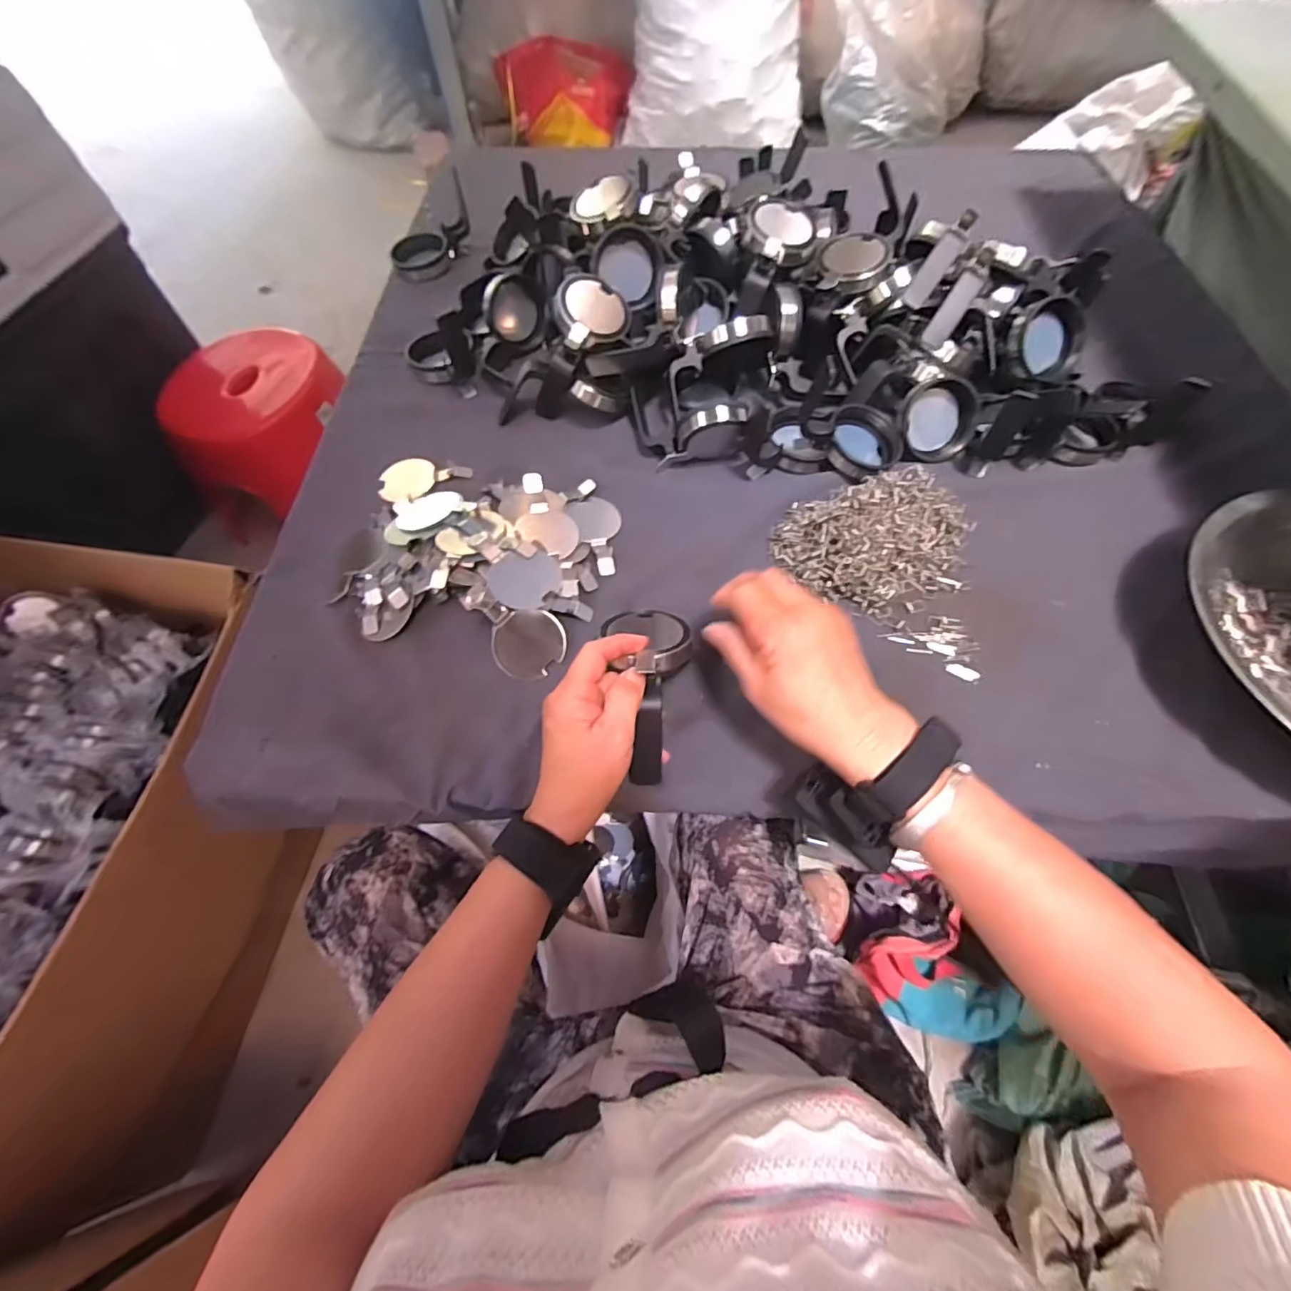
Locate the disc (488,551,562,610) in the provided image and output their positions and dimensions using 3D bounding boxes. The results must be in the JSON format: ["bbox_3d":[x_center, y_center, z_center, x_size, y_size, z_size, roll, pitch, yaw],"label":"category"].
[{"bbox_3d":[-0.095,-0.052,0.443,0.056,0.006,0.051,-6,78,-18],"label":"disc"}]

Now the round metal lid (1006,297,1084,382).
[{"bbox_3d":[0.381,-0.290,0.524,0.075,0.069,0.016,-3,21,-10],"label":"round metal lid"}]

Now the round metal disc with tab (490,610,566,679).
[{"bbox_3d":[-0.093,-0.001,0.435,0.057,0.006,0.054,4,85,-1],"label":"round metal disc with tab"}]

